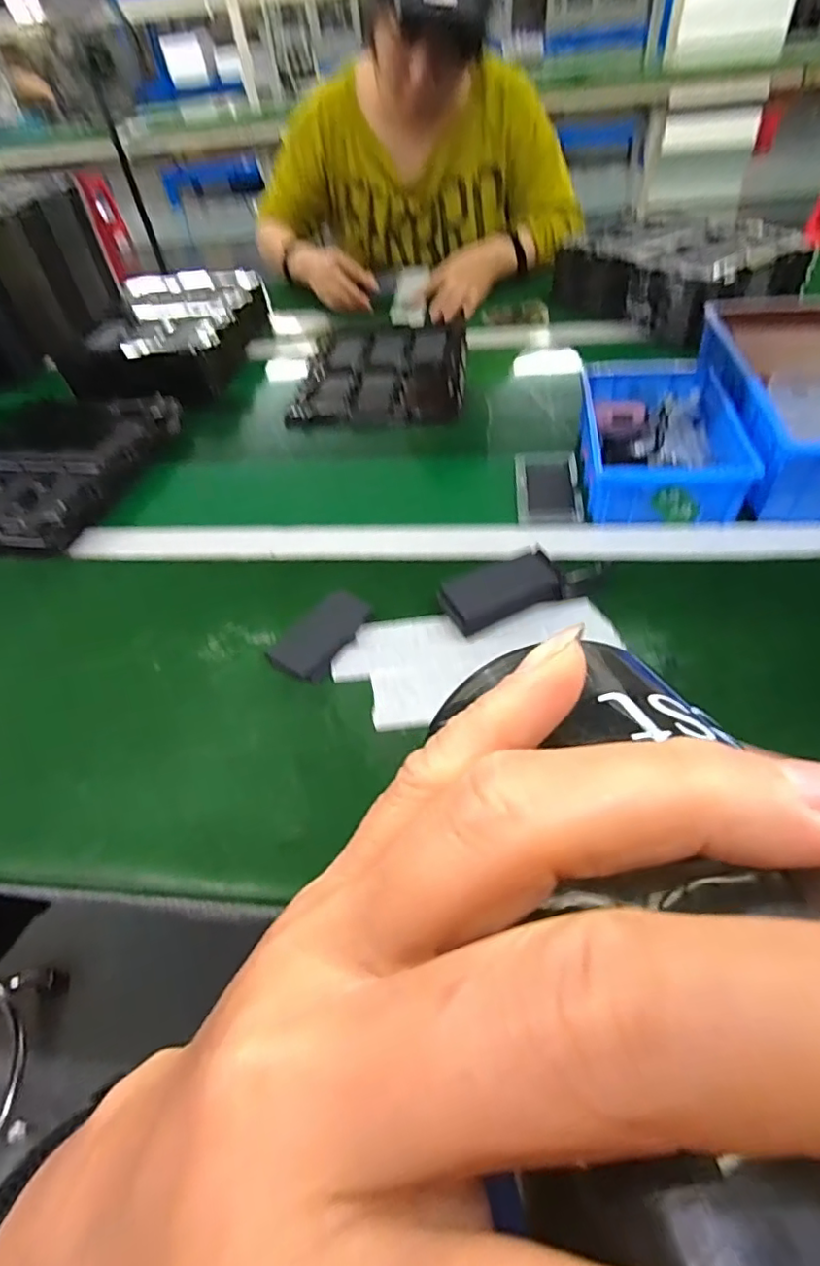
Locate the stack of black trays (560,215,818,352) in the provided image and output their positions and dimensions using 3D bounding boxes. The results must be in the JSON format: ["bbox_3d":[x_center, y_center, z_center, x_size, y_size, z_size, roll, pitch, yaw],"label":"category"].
[{"bbox_3d":[0.395,-0.543,0.870,0.228,0.094,0.281,-29,52,-18],"label":"stack of black trays"}]

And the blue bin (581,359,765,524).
[{"bbox_3d":[0.242,-0.189,0.565,0.132,0.056,0.200,2,49,8],"label":"blue bin"}]

